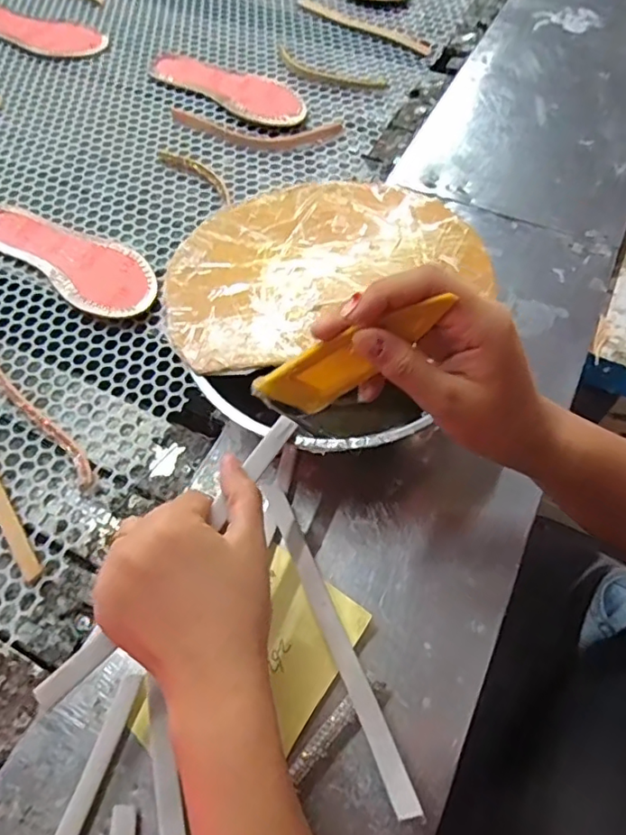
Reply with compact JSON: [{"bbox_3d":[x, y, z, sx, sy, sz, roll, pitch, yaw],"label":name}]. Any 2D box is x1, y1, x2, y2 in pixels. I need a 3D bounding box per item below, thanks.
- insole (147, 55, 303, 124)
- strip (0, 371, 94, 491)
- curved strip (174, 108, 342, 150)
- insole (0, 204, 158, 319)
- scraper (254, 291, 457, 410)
[{"bbox_3d":[-0.103,-0.421,0.713,0.232,0.012,0.086,35,66,20],"label":"insole"},{"bbox_3d":[-0.247,-0.018,0.484,0.025,0.013,0.215,-37,65,-19],"label":"strip"},{"bbox_3d":[-0.073,-0.340,0.670,0.206,0.005,0.061,7,60,6],"label":"curved strip"},{"bbox_3d":[-0.243,-0.163,0.564,0.224,0.012,0.081,33,65,19],"label":"insole"},{"bbox_3d":[0.019,-0.030,0.300,0.033,0.125,0.006,43,43,-24],"label":"scraper"}]

